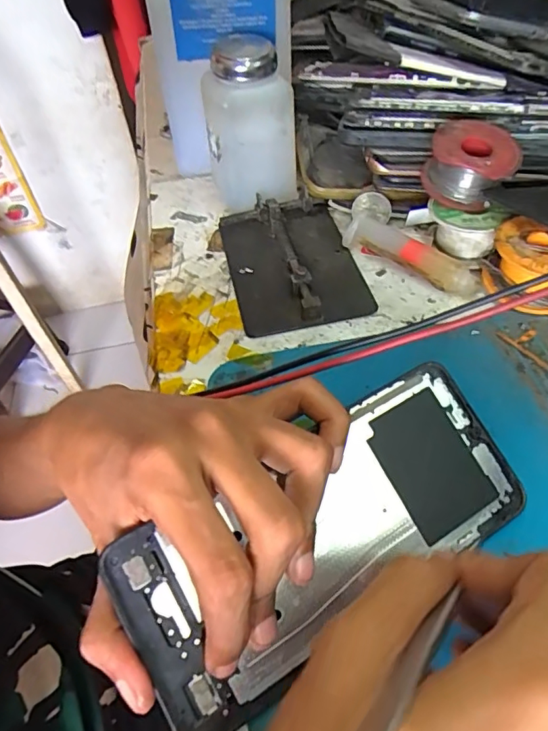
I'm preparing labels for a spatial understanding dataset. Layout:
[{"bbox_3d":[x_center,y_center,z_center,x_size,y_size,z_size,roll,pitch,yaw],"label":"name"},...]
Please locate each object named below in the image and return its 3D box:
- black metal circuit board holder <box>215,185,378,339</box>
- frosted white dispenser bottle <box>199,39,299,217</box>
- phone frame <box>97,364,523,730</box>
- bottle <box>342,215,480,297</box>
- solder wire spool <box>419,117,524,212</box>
[{"bbox_3d":[0.011,-0.071,0.328,0.080,0.014,0.120,-11,50,-4],"label":"black metal circuit board holder"},{"bbox_3d":[-0.015,-0.163,0.351,0.062,0.096,0.062,-10,50,-4],"label":"frosted white dispenser bottle"},{"bbox_3d":[0.022,0.063,0.195,0.160,0.004,0.070,-27,79,-19],"label":"phone frame"},{"bbox_3d":[0.084,-0.070,0.316,0.090,0.018,0.014,31,59,27],"label":"bottle"},{"bbox_3d":[0.124,-0.127,0.316,0.054,0.029,0.054,-2,50,3],"label":"solder wire spool"}]

